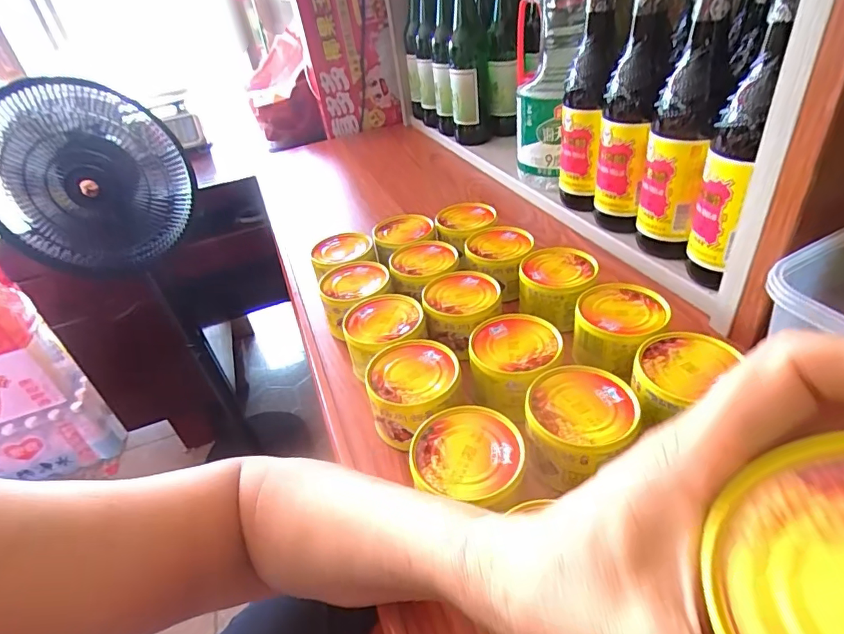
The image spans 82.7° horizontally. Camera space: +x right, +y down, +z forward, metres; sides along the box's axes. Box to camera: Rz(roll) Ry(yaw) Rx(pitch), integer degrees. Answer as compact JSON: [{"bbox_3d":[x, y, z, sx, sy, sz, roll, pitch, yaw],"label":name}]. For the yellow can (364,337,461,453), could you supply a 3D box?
[{"bbox_3d":[-0.005,0.057,0.368,0.069,0.043,0.077,-14,38,-3],"label":"yellow can"}]

